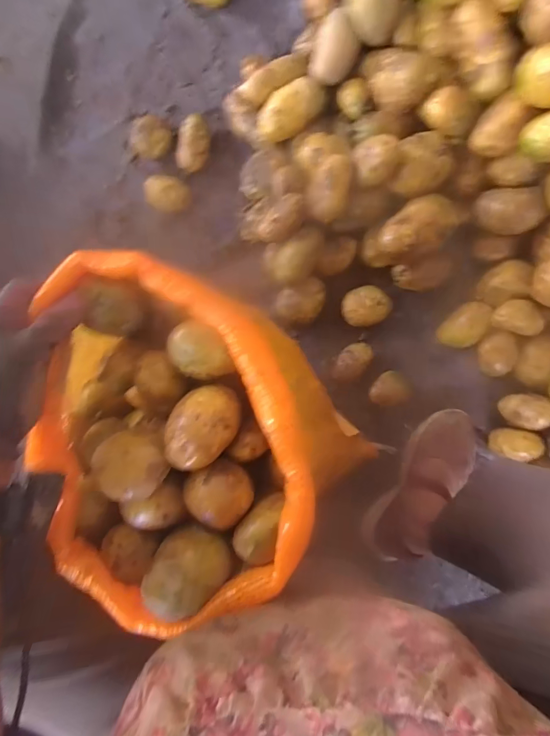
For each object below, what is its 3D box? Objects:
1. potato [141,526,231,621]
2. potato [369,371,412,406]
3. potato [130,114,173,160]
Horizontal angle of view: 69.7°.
[{"bbox_3d":[-0.073,0.171,0.332,0.057,0.044,0.059,0,89,8],"label":"potato"},{"bbox_3d":[0.193,0.034,0.654,0.071,0.049,0.055,4,90,8],"label":"potato"},{"bbox_3d":[-0.226,-0.422,0.727,0.061,0.042,0.071,41,95,7],"label":"potato"}]

